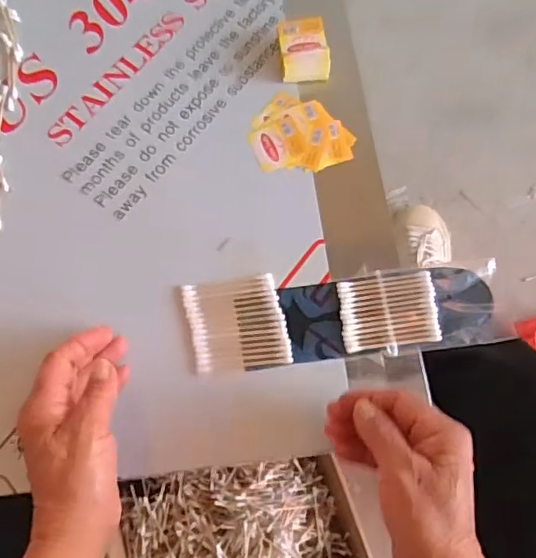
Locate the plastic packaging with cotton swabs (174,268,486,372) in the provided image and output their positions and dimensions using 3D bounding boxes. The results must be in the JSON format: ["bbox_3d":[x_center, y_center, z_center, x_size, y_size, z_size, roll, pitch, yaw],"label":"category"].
[{"bbox_3d":[0.054,0.027,0.433,0.227,0.009,0.069,-5,72,-2],"label":"plastic packaging with cotton swabs"}]

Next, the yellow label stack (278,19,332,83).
[{"bbox_3d":[0.031,-0.200,0.494,0.041,0.022,0.052,-7,72,-2],"label":"yellow label stack"}]

